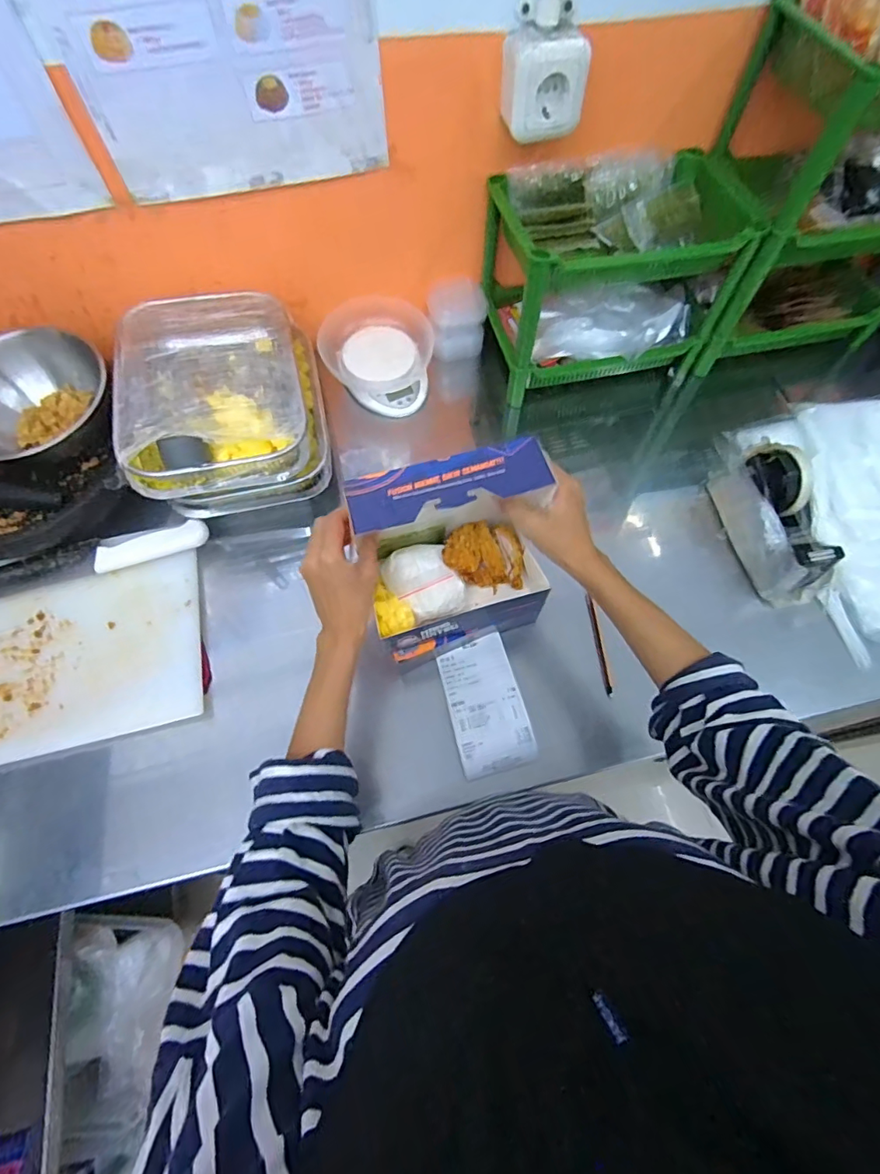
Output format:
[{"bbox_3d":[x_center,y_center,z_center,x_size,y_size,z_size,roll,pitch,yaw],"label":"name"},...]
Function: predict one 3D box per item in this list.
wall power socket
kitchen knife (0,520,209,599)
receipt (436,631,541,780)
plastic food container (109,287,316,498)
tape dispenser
[{"bbox_3d":[0.110,-0.534,0.536,0.090,0.078,0.042,-9,65,-5],"label":"wall power socket"},{"bbox_3d":[-0.443,-0.025,0.590,0.330,0.017,0.043,-17,66,-8],"label":"kitchen knife"},{"bbox_3d":[0.048,0.123,0.545,0.078,0.027,0.143,-12,66,-6],"label":"receipt"},{"bbox_3d":[-0.275,-0.237,0.633,0.209,0.089,0.268,-14,66,-7],"label":"plastic food container"},{"bbox_3d":[0.398,-0.084,0.598,0.068,0.096,0.193,-15,66,-7],"label":"tape dispenser"}]

